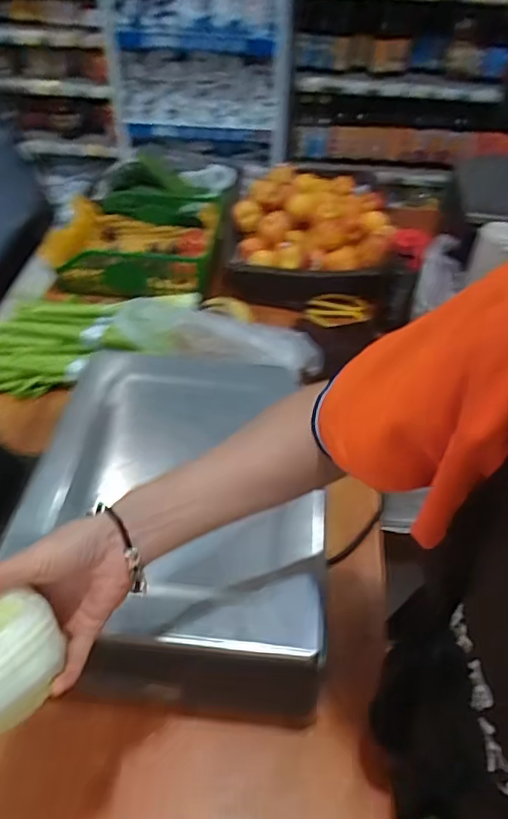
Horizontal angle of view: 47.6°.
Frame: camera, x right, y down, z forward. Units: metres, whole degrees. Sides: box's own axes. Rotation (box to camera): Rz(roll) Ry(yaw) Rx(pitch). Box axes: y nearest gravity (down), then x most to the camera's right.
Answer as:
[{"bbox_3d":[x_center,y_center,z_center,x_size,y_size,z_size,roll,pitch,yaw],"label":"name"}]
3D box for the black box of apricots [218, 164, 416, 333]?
[{"bbox_3d":[0.115,-0.367,1.119,0.335,0.138,0.518,5,45,3],"label":"black box of apricots"}]

